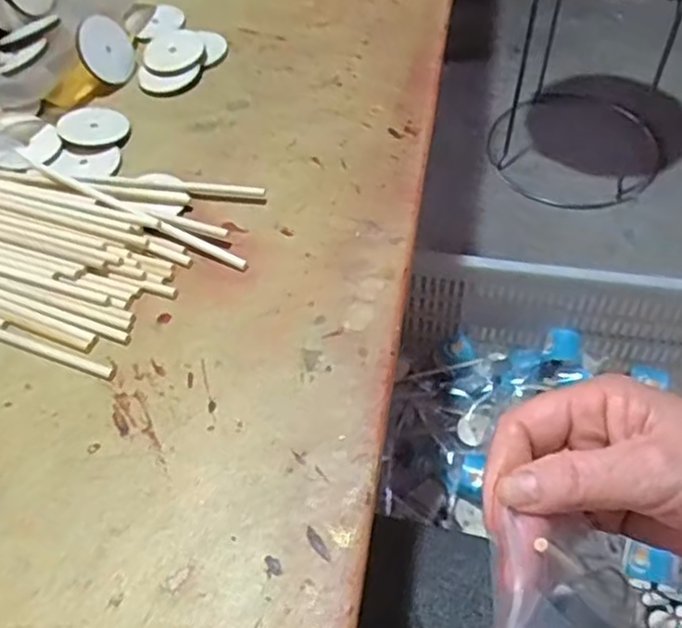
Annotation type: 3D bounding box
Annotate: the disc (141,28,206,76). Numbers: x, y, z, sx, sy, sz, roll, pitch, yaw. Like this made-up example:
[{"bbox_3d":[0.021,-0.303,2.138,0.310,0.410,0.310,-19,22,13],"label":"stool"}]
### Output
[{"bbox_3d":[-0.115,-0.177,0.465,0.044,0.009,0.039,18,70,8],"label":"disc"}]

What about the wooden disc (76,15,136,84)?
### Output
[{"bbox_3d":[-0.155,-0.175,0.458,0.005,0.041,0.038,11,72,45],"label":"wooden disc"}]

